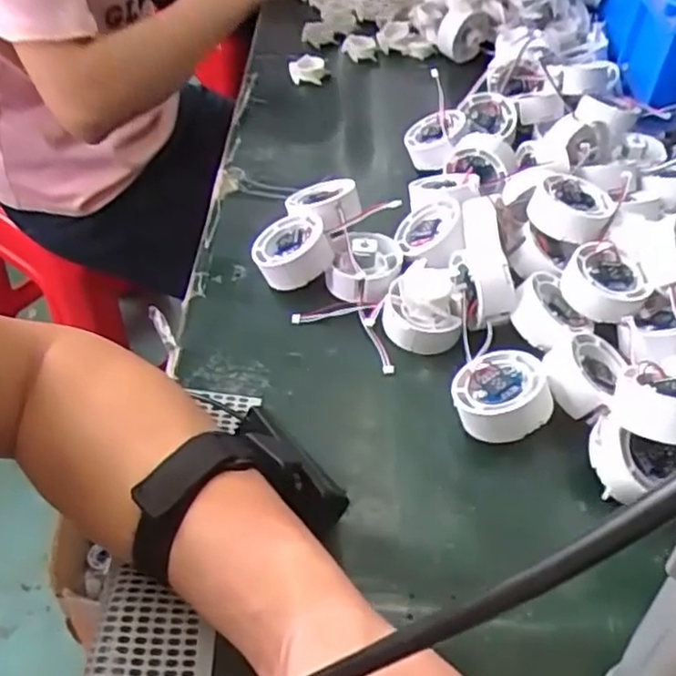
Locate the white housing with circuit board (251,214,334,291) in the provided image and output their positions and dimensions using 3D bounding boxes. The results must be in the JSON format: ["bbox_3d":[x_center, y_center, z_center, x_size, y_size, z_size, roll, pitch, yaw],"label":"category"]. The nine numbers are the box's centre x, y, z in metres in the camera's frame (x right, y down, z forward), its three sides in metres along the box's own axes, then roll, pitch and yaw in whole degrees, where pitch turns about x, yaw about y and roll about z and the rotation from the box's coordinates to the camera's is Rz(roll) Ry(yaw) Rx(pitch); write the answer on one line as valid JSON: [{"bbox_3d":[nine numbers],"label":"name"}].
[{"bbox_3d":[-0.032,-0.063,0.495,0.054,0.023,0.056,-14,51,18],"label":"white housing with circuit board"}]

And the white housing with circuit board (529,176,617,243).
[{"bbox_3d":[0.166,-0.092,0.493,0.054,0.027,0.048,26,51,20],"label":"white housing with circuit board"}]

